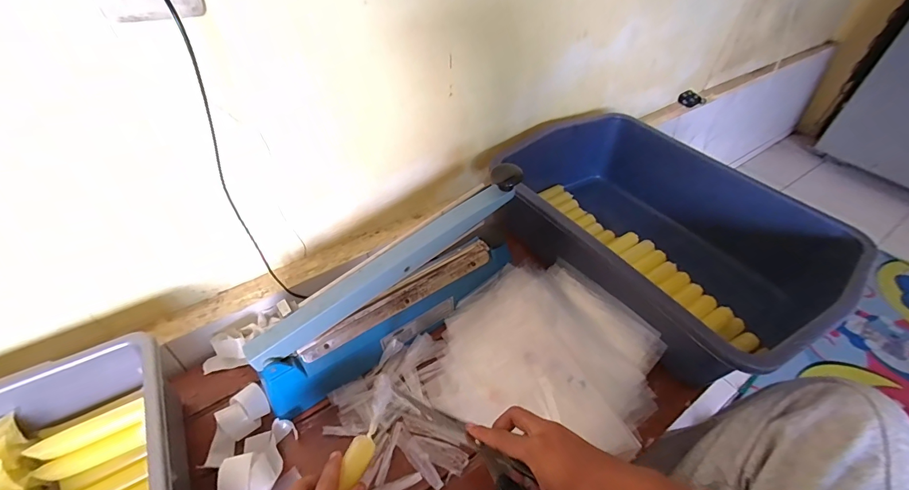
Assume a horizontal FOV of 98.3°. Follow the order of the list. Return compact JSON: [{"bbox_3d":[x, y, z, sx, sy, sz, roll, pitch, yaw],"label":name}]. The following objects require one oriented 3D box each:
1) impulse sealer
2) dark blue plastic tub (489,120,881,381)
[{"bbox_3d":[-0.072,0.058,0.541,0.429,0.160,0.077,-37,56,-17],"label":"impulse sealer"},{"bbox_3d":[0.324,-0.008,0.684,0.358,0.192,0.476,-24,51,-24],"label":"dark blue plastic tub"}]

